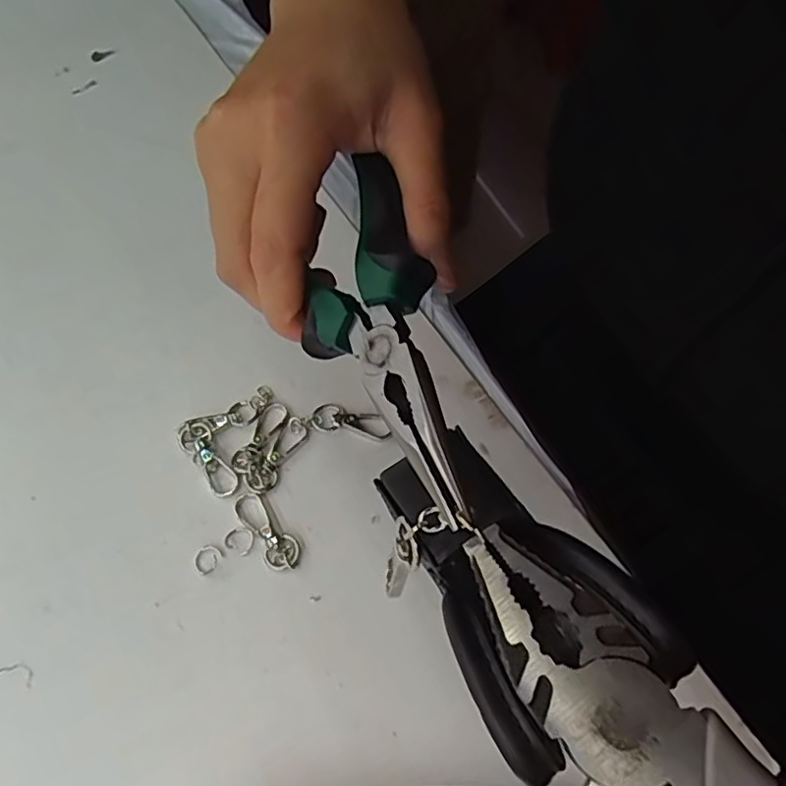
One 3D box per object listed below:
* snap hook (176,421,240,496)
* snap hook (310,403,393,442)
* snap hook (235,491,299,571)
[{"bbox_3d":[-0.087,0.031,0.289,0.015,0.007,0.042,-29,64,-17],"label":"snap hook"},{"bbox_3d":[-0.020,0.014,0.300,0.039,0.004,0.016,8,59,4],"label":"snap hook"},{"bbox_3d":[-0.056,0.060,0.274,0.015,0.004,0.040,-31,64,-18],"label":"snap hook"}]

